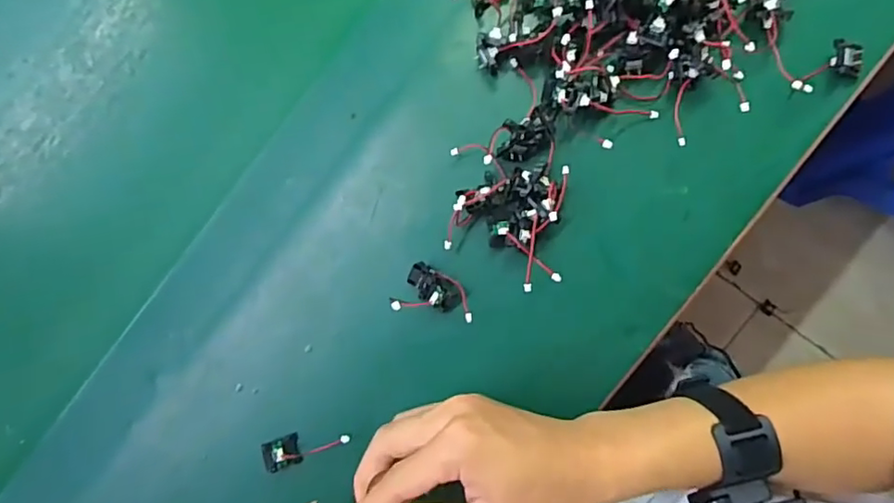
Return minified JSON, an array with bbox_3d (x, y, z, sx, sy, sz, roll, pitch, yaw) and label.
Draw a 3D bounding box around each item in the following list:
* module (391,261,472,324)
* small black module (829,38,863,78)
[{"bbox_3d":[-0.009,0.026,0.393,0.056,0.023,0.033,8,88,8],"label":"module"},{"bbox_3d":[0.255,-0.123,0.369,0.021,0.006,0.018,14,88,9],"label":"small black module"}]

